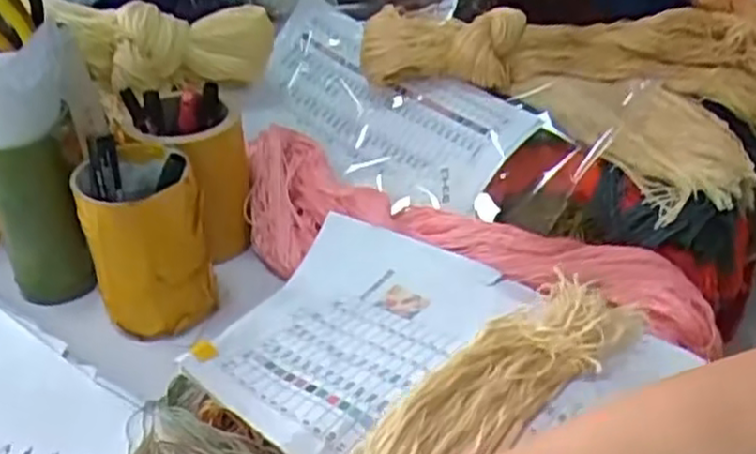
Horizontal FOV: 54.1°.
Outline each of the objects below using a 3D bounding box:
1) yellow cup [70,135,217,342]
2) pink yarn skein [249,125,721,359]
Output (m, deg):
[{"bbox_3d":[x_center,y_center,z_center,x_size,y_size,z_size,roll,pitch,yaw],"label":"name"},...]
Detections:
[{"bbox_3d":[-0.171,0.007,0.543,0.078,0.123,0.082,0,34,0],"label":"yellow cup"},{"bbox_3d":[0.075,0.014,0.587,0.393,0.076,0.116,12,36,17],"label":"pink yarn skein"}]

